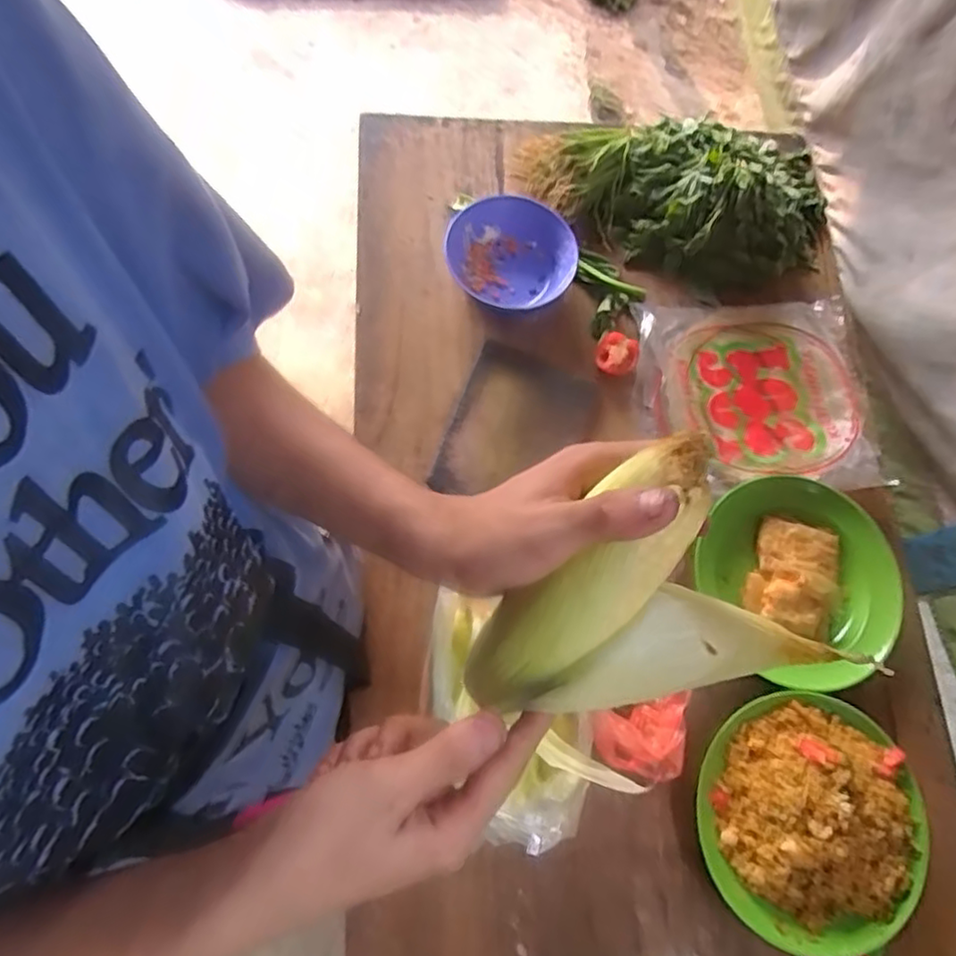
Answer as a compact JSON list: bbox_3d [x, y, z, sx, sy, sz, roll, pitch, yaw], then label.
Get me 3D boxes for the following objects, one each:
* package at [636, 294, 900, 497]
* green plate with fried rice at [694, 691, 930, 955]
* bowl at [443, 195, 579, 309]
[{"bbox_3d":[0.312,-0.096,0.727,0.259,0.029,0.217,-3,66,-12],"label":"package"},{"bbox_3d":[0.307,0.307,0.587,0.207,0.041,0.205,17,73,4],"label":"green plate with fried rice"},{"bbox_3d":[0.032,-0.244,0.742,0.151,0.046,0.131,20,73,5],"label":"bowl"}]

